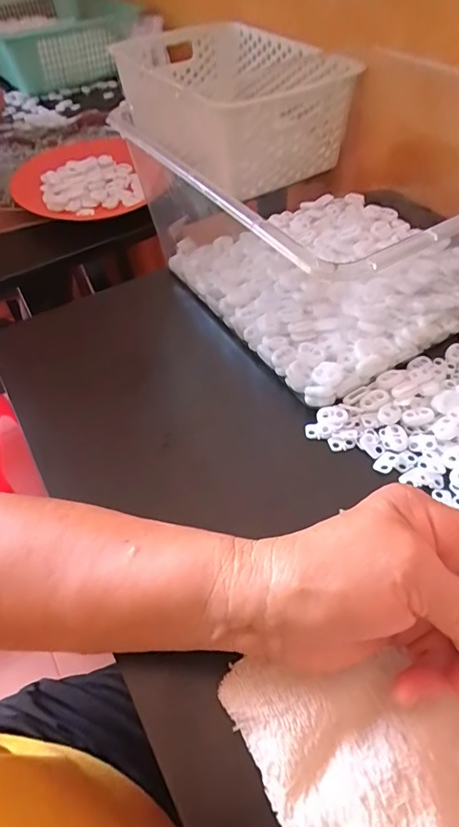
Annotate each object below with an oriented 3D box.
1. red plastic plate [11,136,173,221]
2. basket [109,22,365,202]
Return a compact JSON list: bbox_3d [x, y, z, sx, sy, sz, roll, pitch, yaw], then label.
[{"bbox_3d":[-0.180,-0.308,0.600,0.186,0.020,0.179,-2,50,2],"label":"red plastic plate"},{"bbox_3d":[-0.007,-0.432,0.640,0.205,0.095,0.371,-22,52,-14],"label":"basket"}]

